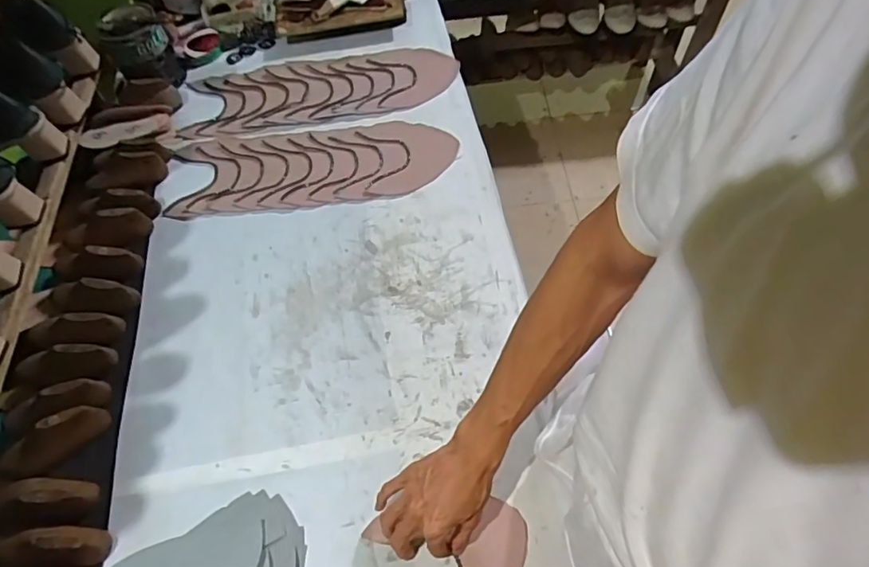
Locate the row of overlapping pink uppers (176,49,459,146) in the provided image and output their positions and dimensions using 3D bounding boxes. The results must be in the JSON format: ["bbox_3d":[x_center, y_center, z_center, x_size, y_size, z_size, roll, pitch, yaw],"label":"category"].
[{"bbox_3d":[-0.217,-0.371,0.994,0.500,0.009,0.179,-8,61,0],"label":"row of overlapping pink uppers"}]

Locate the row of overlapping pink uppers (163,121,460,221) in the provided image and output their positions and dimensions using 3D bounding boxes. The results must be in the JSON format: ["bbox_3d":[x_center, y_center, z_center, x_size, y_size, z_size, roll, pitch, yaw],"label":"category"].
[{"bbox_3d":[-0.208,-0.203,0.900,0.475,0.009,0.166,-6,61,1],"label":"row of overlapping pink uppers"}]

